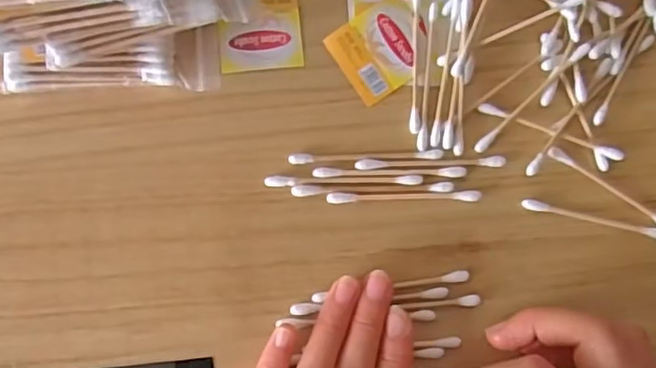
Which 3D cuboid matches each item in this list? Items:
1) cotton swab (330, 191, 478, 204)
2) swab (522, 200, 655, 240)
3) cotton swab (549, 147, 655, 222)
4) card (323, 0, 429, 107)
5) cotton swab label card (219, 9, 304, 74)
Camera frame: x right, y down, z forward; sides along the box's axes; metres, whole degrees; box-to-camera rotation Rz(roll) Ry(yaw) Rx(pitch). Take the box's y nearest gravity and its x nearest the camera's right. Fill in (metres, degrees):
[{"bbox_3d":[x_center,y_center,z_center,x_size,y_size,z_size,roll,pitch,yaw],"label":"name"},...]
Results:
[{"bbox_3d":[0.035,0.006,0.295,0.070,0.004,0.005,-1,83,-4],"label":"cotton swab"},{"bbox_3d":[0.126,0.017,0.301,0.071,0.004,0.005,13,82,-3],"label":"swab"},{"bbox_3d":[0.135,0.002,0.303,0.070,0.004,0.006,32,82,0],"label":"cotton swab"},{"bbox_3d":[0.026,-0.063,0.303,0.040,0.004,0.038,-33,87,-7],"label":"card"},{"bbox_3d":[-0.031,-0.068,0.302,0.038,0.004,0.028,-6,84,-5],"label":"cotton swab label card"}]

